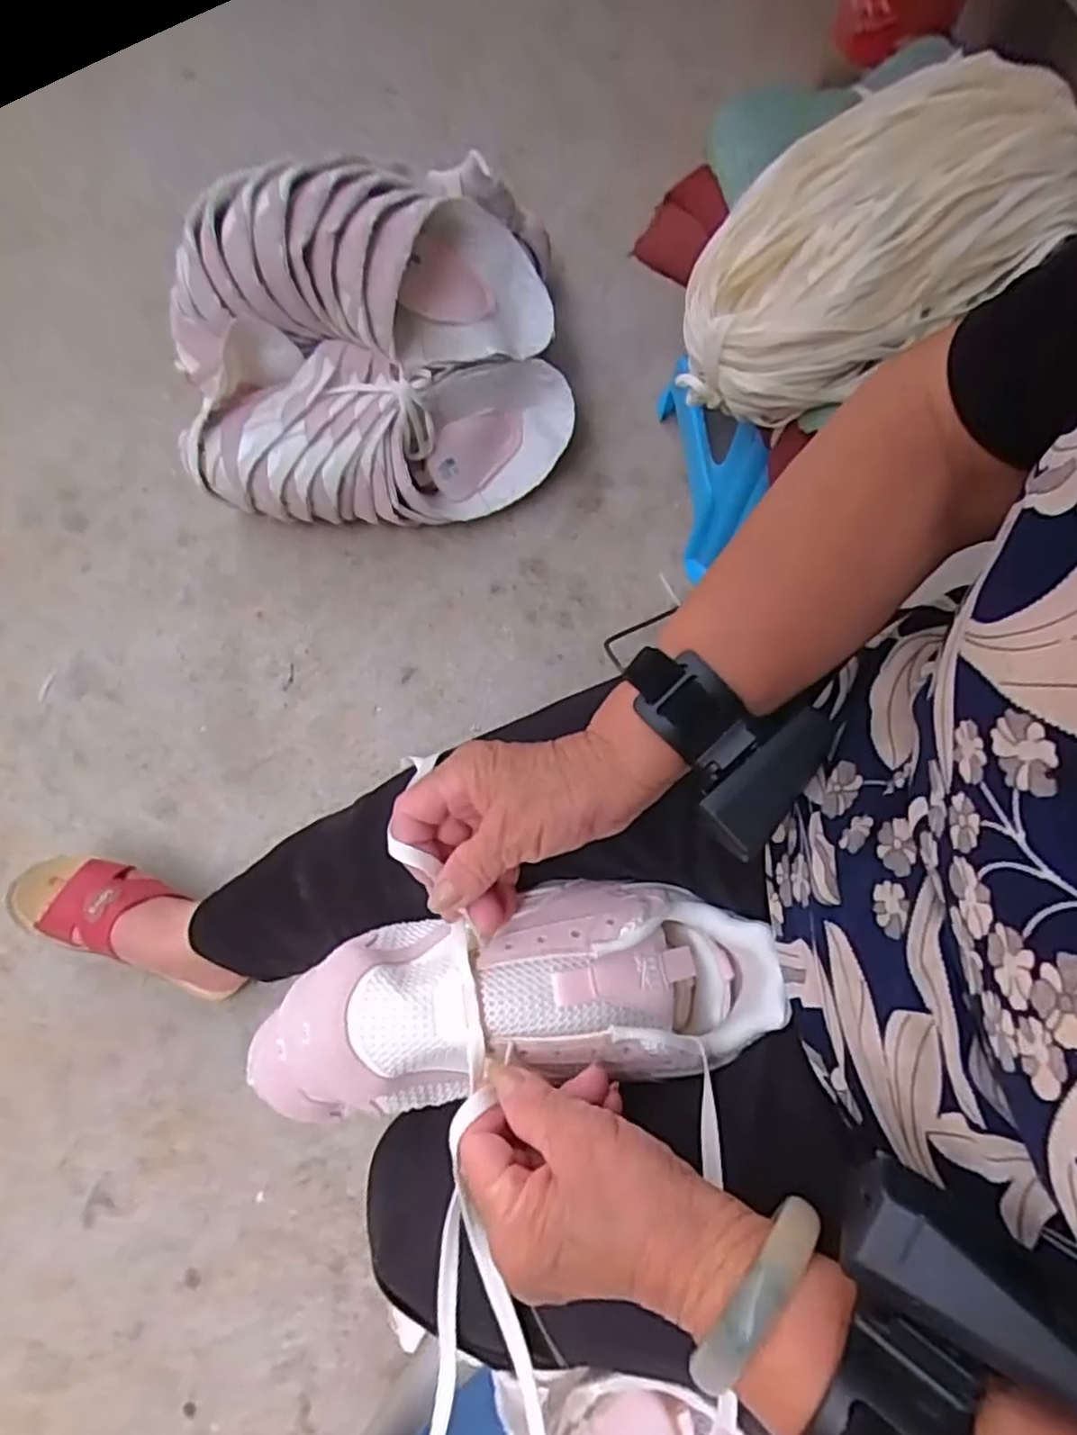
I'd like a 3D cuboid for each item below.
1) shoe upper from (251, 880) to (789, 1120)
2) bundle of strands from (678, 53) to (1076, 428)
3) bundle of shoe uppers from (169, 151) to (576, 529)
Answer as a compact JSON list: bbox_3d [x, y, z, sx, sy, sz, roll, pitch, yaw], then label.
[{"bbox_3d":[-0.013,0.142,0.358,0.264,0.072,0.092,-7,73,-6],"label":"shoe upper"},{"bbox_3d":[0.273,-0.382,0.554,0.354,0.097,0.189,-39,77,-13],"label":"bundle of strands"},{"bbox_3d":[-0.189,-0.390,0.777,0.429,0.268,0.313,-24,74,-9],"label":"bundle of shoe uppers"}]

